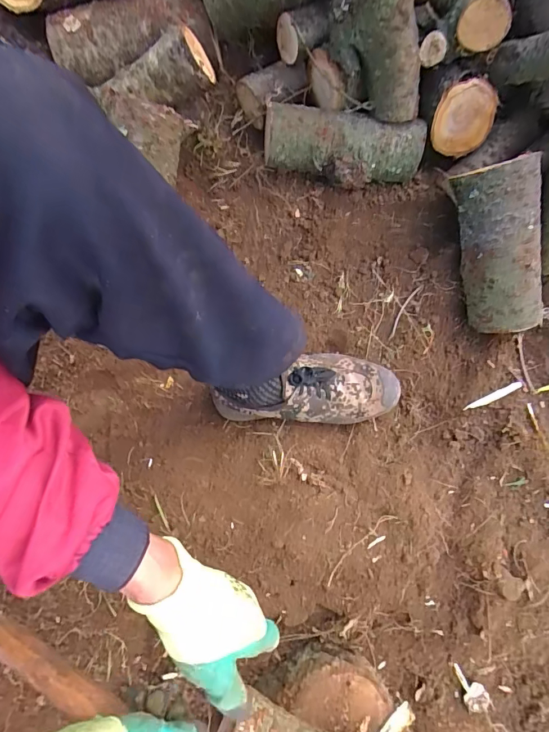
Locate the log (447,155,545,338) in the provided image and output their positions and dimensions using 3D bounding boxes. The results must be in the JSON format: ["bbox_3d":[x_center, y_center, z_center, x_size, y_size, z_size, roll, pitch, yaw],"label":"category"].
[{"bbox_3d":[0.349,-0.180,0.649,0.096,0.096,0.250,-20,111,-10],"label":"log"}]

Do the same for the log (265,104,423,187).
[{"bbox_3d":[0.108,-0.355,0.698,0.260,0.102,0.091,13,69,2],"label":"log"}]

